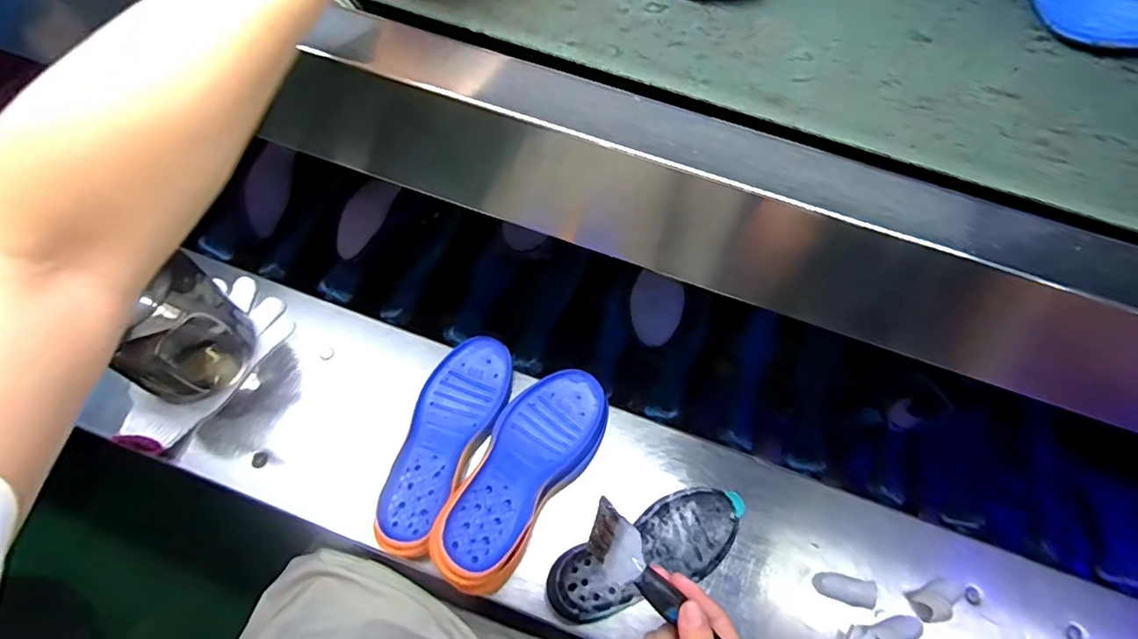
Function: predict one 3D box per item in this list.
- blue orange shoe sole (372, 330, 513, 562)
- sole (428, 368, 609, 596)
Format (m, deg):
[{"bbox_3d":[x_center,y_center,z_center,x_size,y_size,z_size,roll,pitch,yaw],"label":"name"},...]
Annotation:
[{"bbox_3d":[-0.133,0.126,0.587,0.084,0.028,0.236,18,64,6],"label":"blue orange shoe sole"},{"bbox_3d":[-0.046,0.152,0.557,0.096,0.058,0.237,31,66,12],"label":"sole"}]

